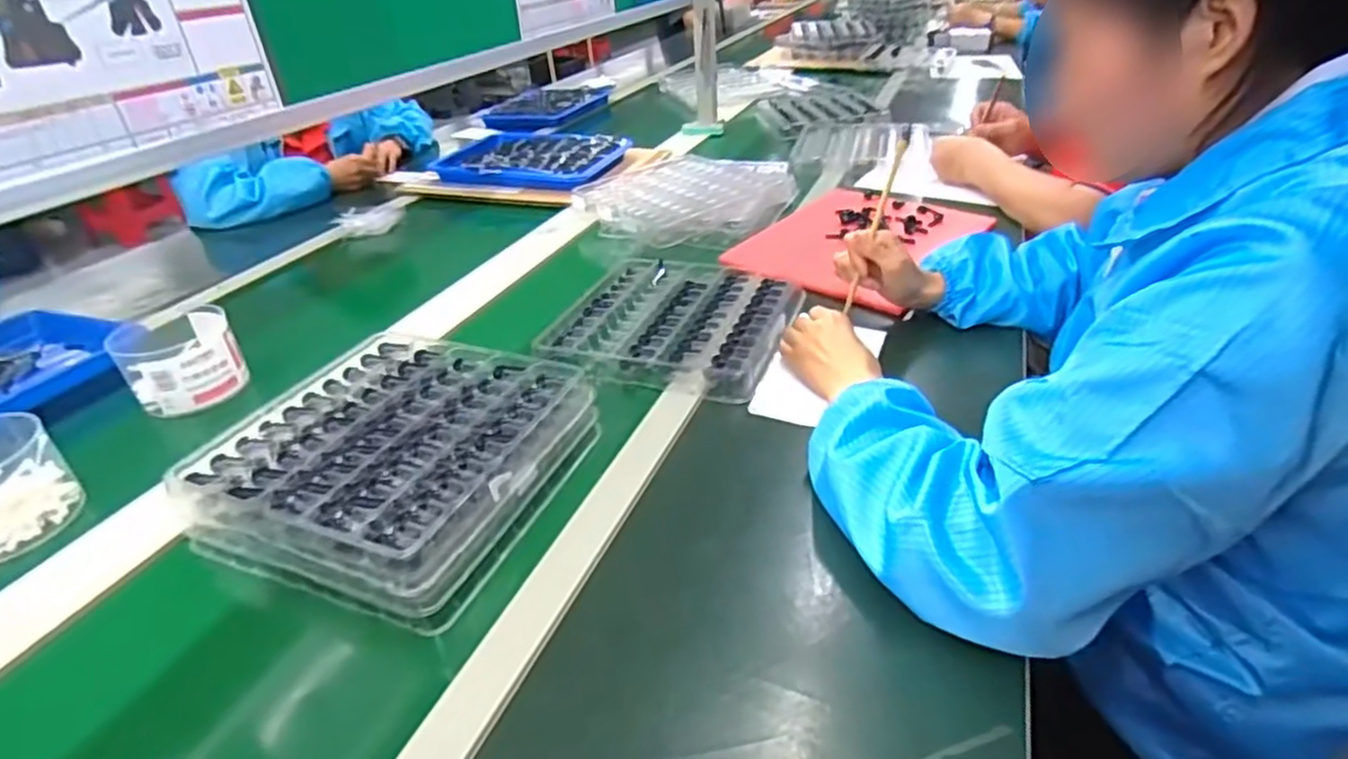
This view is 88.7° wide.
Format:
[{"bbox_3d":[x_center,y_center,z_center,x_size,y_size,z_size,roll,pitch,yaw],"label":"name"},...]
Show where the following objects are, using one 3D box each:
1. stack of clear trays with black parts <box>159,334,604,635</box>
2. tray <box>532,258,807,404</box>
[{"bbox_3d":[-0.240,0.062,0.607,0.260,0.060,0.257,10,37,19],"label":"stack of clear trays with black parts"},{"bbox_3d":[-0.001,-0.076,0.821,0.265,0.022,0.247,11,37,21],"label":"tray"}]

